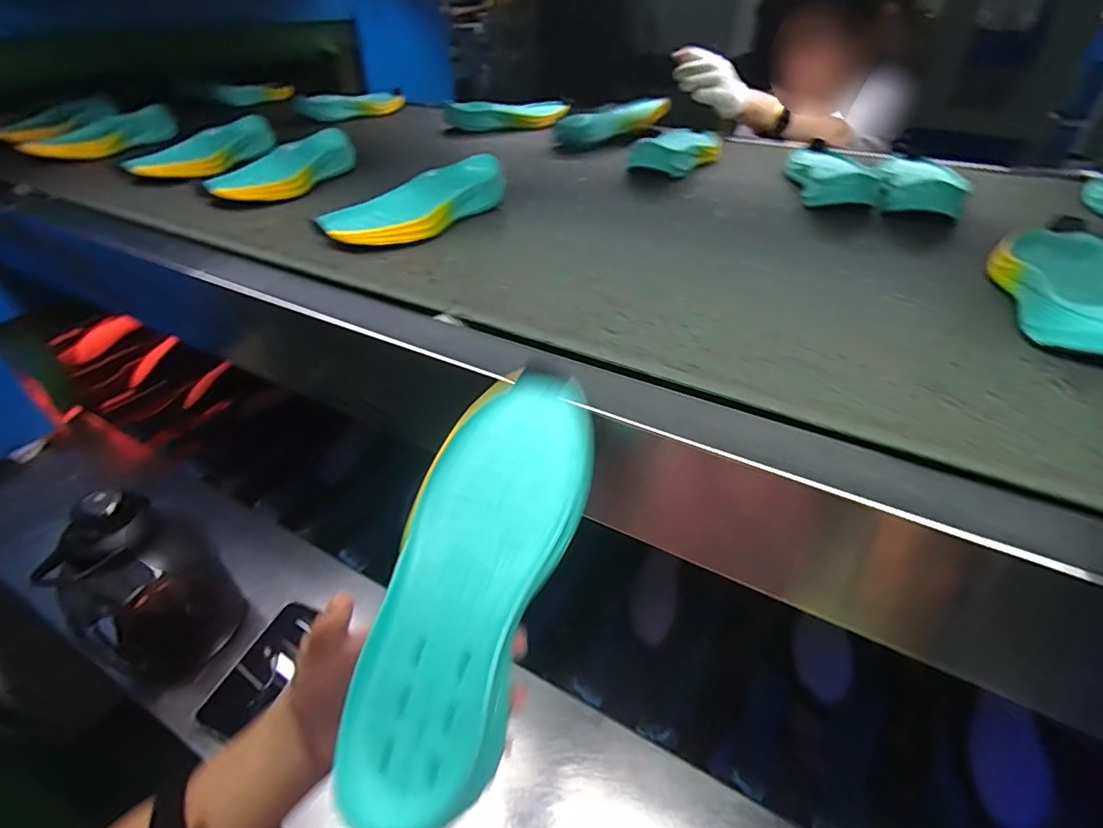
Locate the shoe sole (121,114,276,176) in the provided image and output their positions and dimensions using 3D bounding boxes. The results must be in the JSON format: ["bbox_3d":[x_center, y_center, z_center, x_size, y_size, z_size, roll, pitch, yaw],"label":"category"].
[{"bbox_3d":[-0.472,-0.361,0.704,0.087,0.033,0.227,14,44,23],"label":"shoe sole"}]

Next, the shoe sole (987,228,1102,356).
[{"bbox_3d":[0.407,-0.104,0.406,0.091,0.040,0.218,22,44,25],"label":"shoe sole"}]

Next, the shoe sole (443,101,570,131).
[{"bbox_3d":[-0.085,-0.557,0.959,0.225,0.037,0.069,-15,40,-11],"label":"shoe sole"}]

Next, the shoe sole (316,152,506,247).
[{"bbox_3d":[-0.138,-0.219,0.541,0.083,0.047,0.227,24,44,26],"label":"shoe sole"}]

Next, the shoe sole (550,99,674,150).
[{"bbox_3d":[0.102,-0.490,0.869,0.204,0.055,0.110,-14,41,-18],"label":"shoe sole"}]

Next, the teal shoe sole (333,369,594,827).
[{"bbox_3d":[-0.042,0.083,0.274,0.088,0.025,0.224,13,69,16],"label":"teal shoe sole"}]

